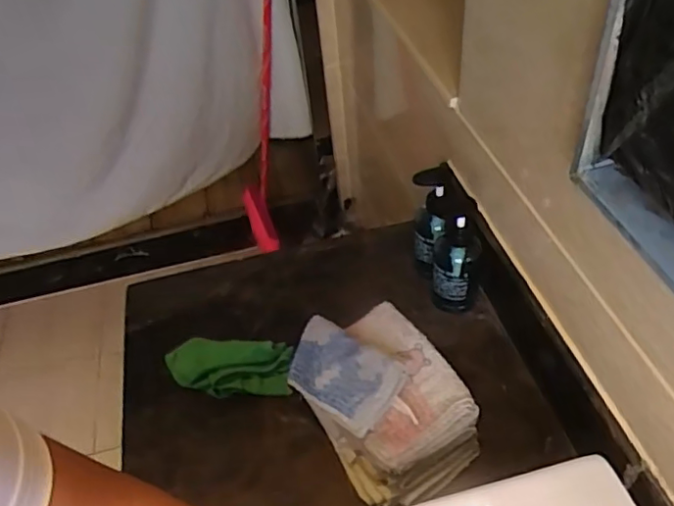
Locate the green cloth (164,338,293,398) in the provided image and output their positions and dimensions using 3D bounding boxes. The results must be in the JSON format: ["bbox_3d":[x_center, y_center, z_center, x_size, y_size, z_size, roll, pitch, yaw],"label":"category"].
[{"bbox_3d":[-0.146,0.141,0.749,0.176,0.055,0.065,1,45,9],"label":"green cloth"}]

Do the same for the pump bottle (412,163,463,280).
[{"bbox_3d":[0.134,-0.042,0.806,0.057,0.146,0.069,-11,44,-3],"label":"pump bottle"}]

